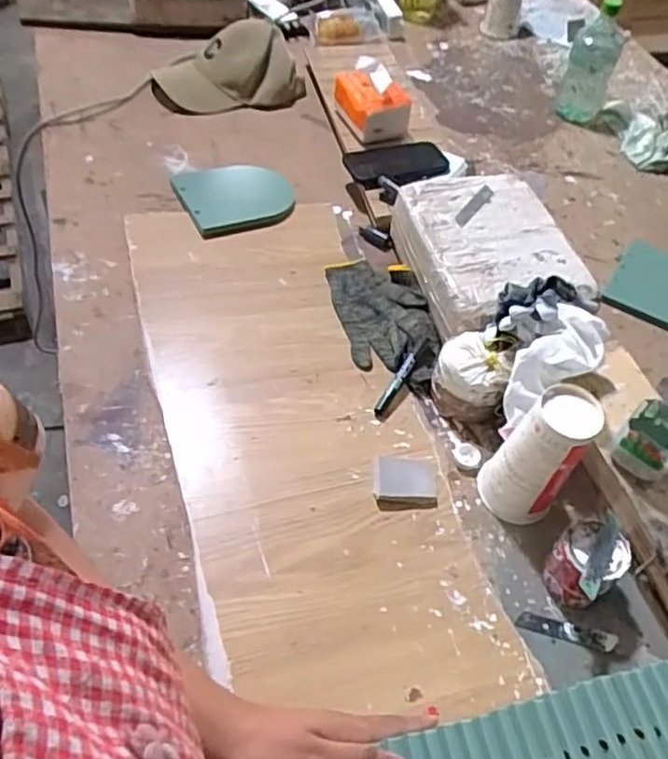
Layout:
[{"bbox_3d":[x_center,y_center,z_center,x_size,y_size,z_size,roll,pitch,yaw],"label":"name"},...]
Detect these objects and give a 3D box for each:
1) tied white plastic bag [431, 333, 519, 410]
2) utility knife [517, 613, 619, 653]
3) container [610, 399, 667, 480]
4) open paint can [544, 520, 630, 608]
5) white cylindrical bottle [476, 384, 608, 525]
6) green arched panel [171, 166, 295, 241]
[{"bbox_3d":[0.161,-0.007,0.783,0.080,0.101,0.068,17,52,8],"label":"tied white plastic bag"},{"bbox_3d":[0.234,0.253,0.662,0.098,0.004,0.017,14,52,5],"label":"utility knife"},{"bbox_3d":[0.333,0.064,0.692,0.075,0.054,0.062,-34,62,-28],"label":"container"},{"bbox_3d":[0.247,0.188,0.662,0.063,0.082,0.060,3,52,-4],"label":"open paint can"},{"bbox_3d":[0.210,0.076,0.685,0.075,0.162,0.070,3,52,-4],"label":"white cylindrical bottle"},{"bbox_3d":[-0.151,-0.287,1.015,0.161,0.020,0.153,-21,57,-20],"label":"green arched panel"}]

